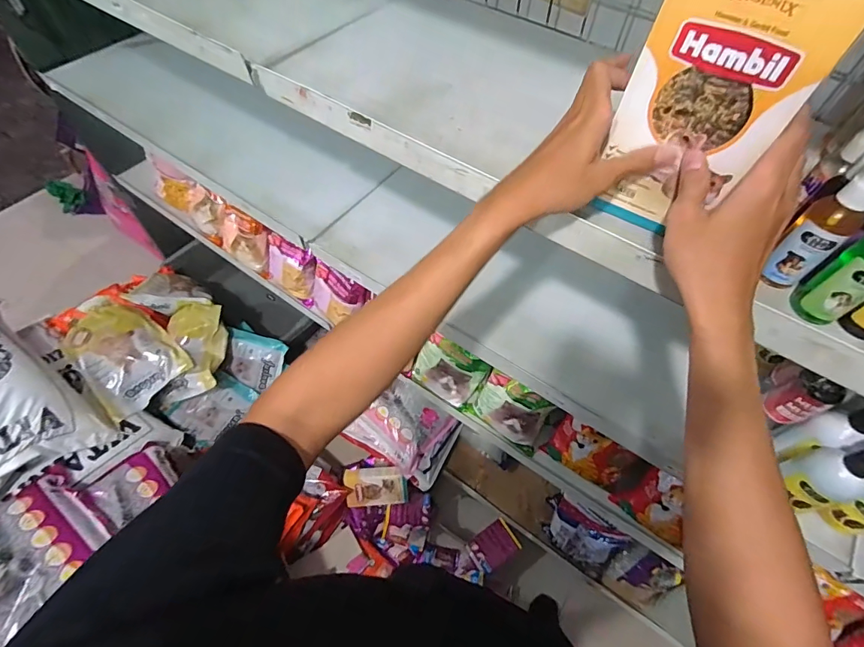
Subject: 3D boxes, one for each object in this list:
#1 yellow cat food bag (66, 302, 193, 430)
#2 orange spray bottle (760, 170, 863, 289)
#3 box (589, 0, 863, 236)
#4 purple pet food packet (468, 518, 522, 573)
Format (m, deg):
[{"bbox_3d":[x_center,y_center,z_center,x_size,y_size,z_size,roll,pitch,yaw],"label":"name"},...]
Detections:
[{"bbox_3d":[-0.783,0.079,1.100,0.278,0.120,0.206,38,63,20],"label":"yellow cat food bag"},{"bbox_3d":[0.297,-0.074,0.323,0.026,0.117,0.032,-31,63,-21],"label":"orange spray bottle"},{"bbox_3d":[0.195,-0.153,0.320,0.106,0.181,0.033,26,59,14],"label":"box"},{"bbox_3d":[0.186,0.659,1.282,0.131,0.018,0.099,-28,62,-19],"label":"purple pet food packet"}]

